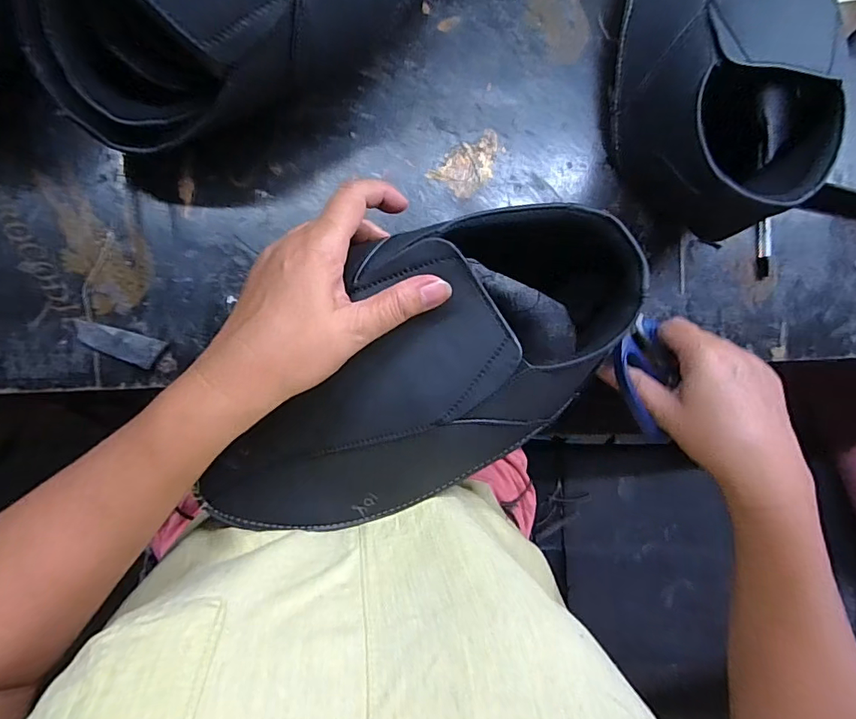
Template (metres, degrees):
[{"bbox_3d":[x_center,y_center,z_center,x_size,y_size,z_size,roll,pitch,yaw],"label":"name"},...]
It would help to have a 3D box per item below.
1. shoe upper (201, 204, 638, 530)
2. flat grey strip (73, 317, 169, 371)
[{"bbox_3d":[-0.007,0.013,0.312,0.289,0.080,0.150,-38,95,2],"label":"shoe upper"},{"bbox_3d":[-0.212,-0.012,0.325,0.057,0.006,0.021,22,85,-8],"label":"flat grey strip"}]

